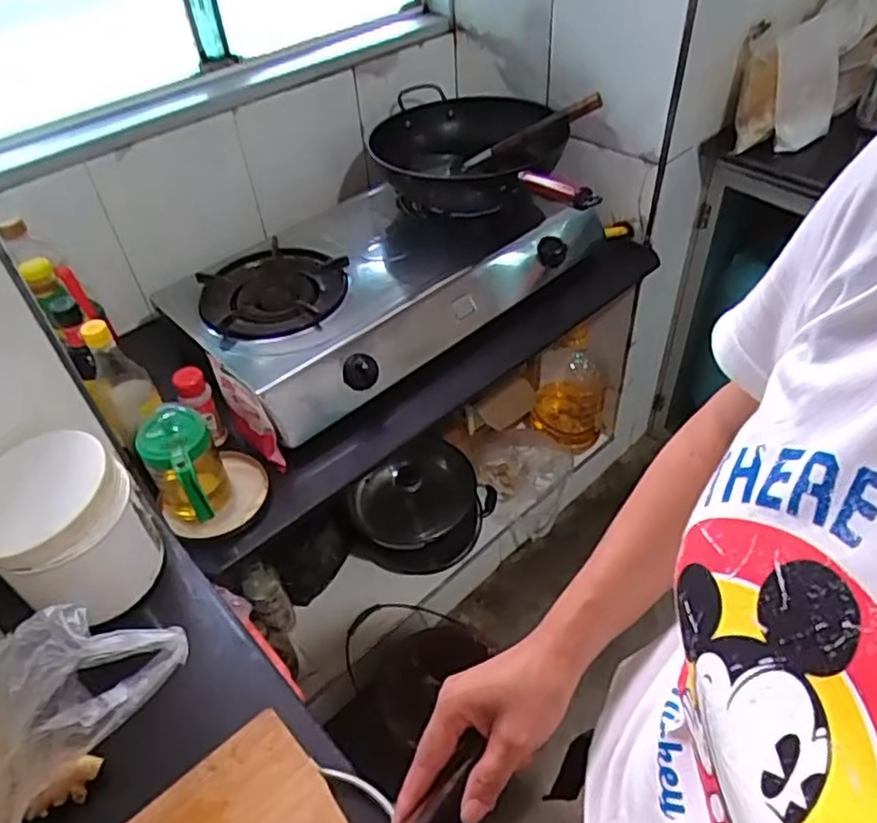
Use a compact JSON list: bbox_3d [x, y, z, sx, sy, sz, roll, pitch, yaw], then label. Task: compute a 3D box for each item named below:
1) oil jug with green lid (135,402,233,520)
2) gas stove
[{"bbox_3d":[-0.318,0.082,0.865,0.086,0.150,0.106,-27,50,-21],"label":"oil jug with green lid"},{"bbox_3d":[-0.063,-0.276,1.209,0.750,0.101,0.410,-35,53,-26],"label":"gas stove"}]

